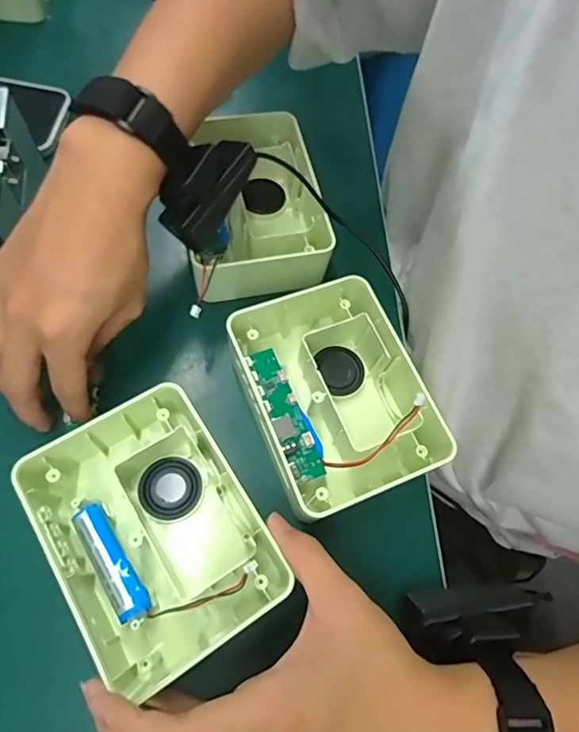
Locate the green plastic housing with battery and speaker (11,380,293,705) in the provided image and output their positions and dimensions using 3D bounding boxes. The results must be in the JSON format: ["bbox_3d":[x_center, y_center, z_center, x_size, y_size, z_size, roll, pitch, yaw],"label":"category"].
[{"bbox_3d":[-0.080,0.093,0.290,0.107,0.054,0.149,-29,71,-14],"label":"green plastic housing with battery and speaker"}]

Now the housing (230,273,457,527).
[{"bbox_3d":[0.031,0.014,0.327,0.115,0.051,0.146,-21,69,-11],"label":"housing"}]

